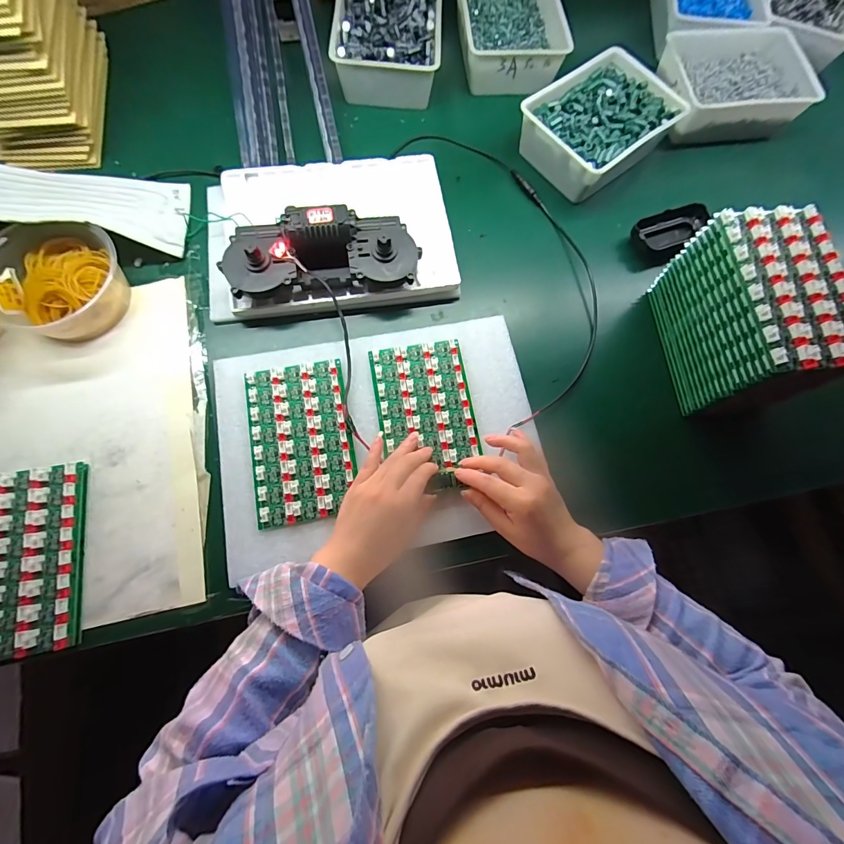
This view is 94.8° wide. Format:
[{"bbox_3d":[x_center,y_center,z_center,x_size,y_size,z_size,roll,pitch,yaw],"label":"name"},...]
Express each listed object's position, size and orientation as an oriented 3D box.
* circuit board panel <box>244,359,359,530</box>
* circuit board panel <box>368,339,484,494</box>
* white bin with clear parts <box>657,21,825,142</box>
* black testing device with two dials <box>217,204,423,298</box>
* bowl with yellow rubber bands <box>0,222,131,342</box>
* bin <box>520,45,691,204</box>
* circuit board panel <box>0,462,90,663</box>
[{"bbox_3d":[-0.130,0.018,0.421,0.104,0.011,0.171,-10,76,-6],"label":"circuit board panel"},{"bbox_3d":[0.006,-0.011,0.434,0.106,0.016,0.167,-10,76,-3],"label":"circuit board panel"},{"bbox_3d":[0.457,-0.501,0.570,0.203,0.053,0.147,-3,76,-4],"label":"white bin with clear parts"},{"bbox_3d":[-0.116,-0.196,0.454,0.222,0.050,0.095,-8,76,-5],"label":"black testing device with two dials"},{"bbox_3d":[-0.409,-0.159,0.437,0.137,0.053,0.130,11,75,0],"label":"bowl with yellow rubber bands"},{"bbox_3d":[0.243,-0.411,0.534,0.197,0.056,0.147,-42,81,-12],"label":"bin"},{"bbox_3d":[-0.389,0.133,0.378,0.106,0.023,0.172,-10,76,-6],"label":"circuit board panel"}]

